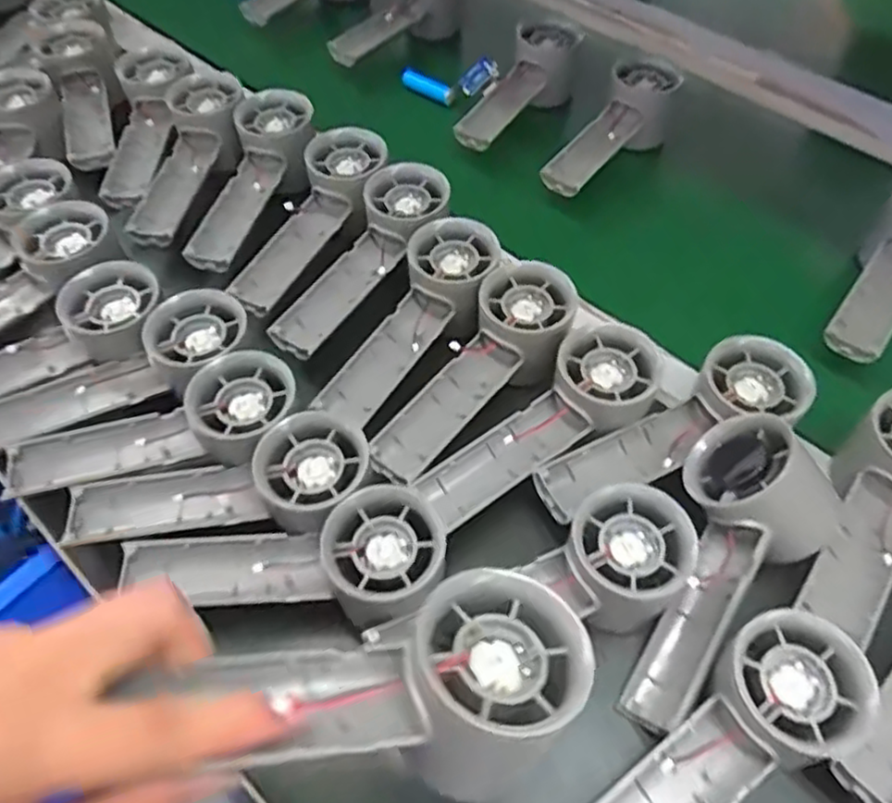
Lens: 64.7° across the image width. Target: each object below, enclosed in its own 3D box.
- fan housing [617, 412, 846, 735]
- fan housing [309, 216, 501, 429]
[{"bbox_3d":[0.135,0.083,0.340,0.073,0.051,0.156,28,80,19],"label":"fan housing"},{"bbox_3d":[-0.016,-0.052,0.428,0.059,0.031,0.149,22,58,16],"label":"fan housing"}]

